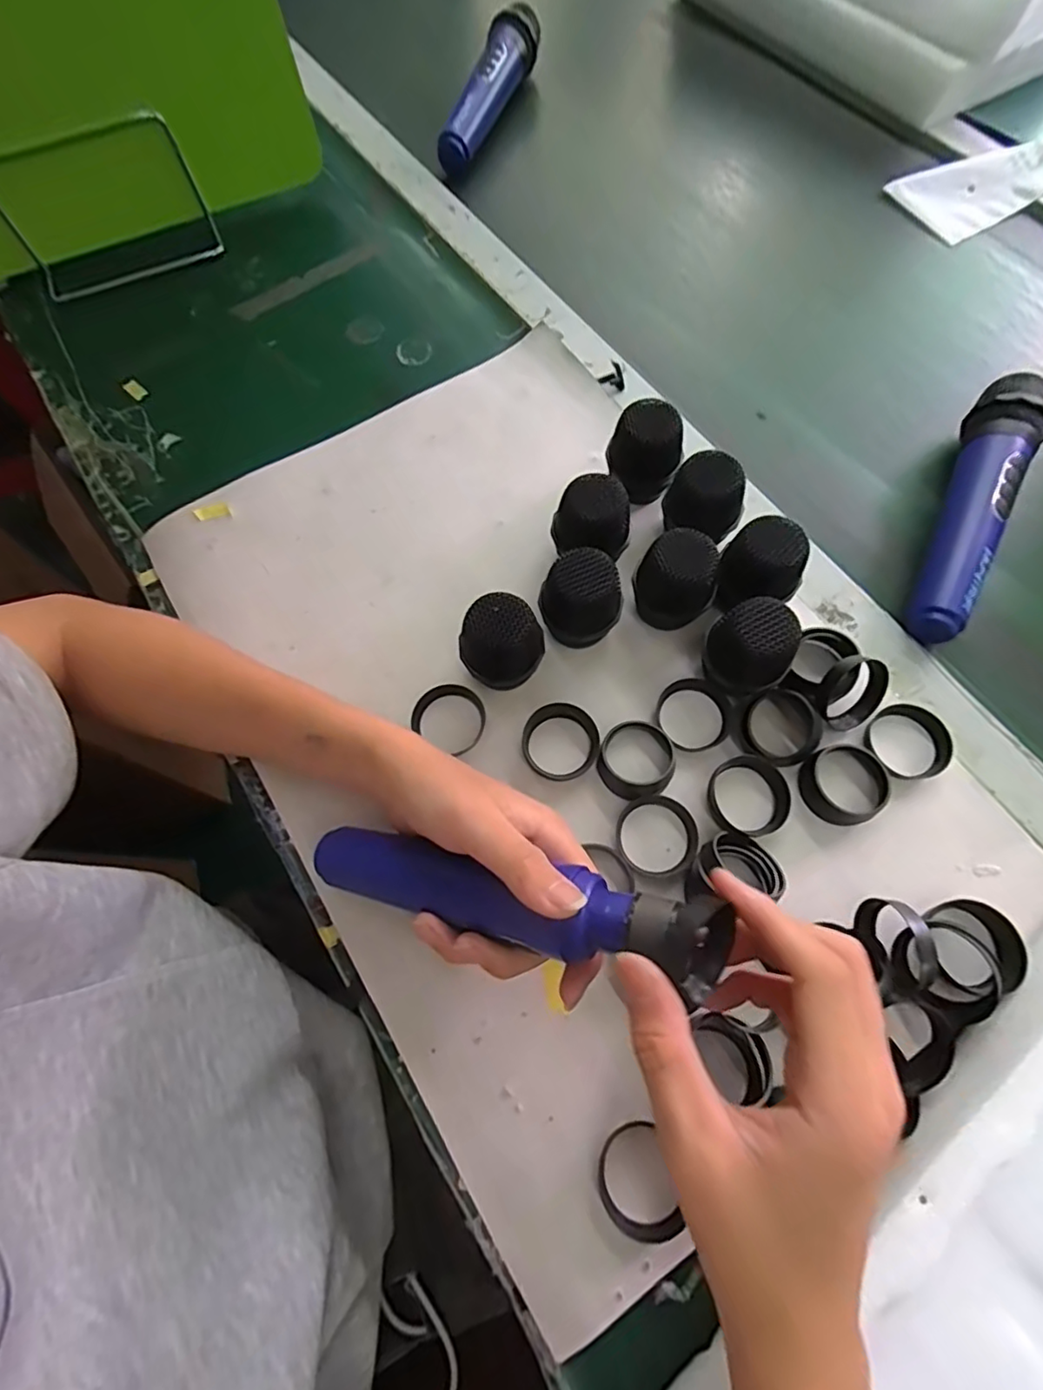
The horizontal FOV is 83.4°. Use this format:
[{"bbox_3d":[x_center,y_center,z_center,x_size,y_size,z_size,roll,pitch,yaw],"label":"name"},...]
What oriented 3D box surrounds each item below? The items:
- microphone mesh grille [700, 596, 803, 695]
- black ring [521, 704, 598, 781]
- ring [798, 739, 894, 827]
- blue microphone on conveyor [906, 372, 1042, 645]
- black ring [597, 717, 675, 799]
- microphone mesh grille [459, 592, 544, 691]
[{"bbox_3d":[0.127,-0.023,0.331,0.037,0.057,0.041,-24,71,-7],"label":"microphone mesh grille"},{"bbox_3d":[0.023,0.027,0.339,0.043,0.018,0.042,-1,69,1],"label":"black ring"},{"bbox_3d":[0.183,0.048,0.326,0.047,0.013,0.043,-1,69,1],"label":"ring"},{"bbox_3d":[0.292,-0.125,0.381,0.048,0.047,0.200,30,73,12],"label":"blue microphone on conveyor"},{"bbox_3d":[0.066,0.038,0.336,0.041,0.015,0.046,17,71,8],"label":"black ring"},{"bbox_3d":[-0.013,-0.026,0.340,0.041,0.060,0.040,37,75,14],"label":"microphone mesh grille"}]

